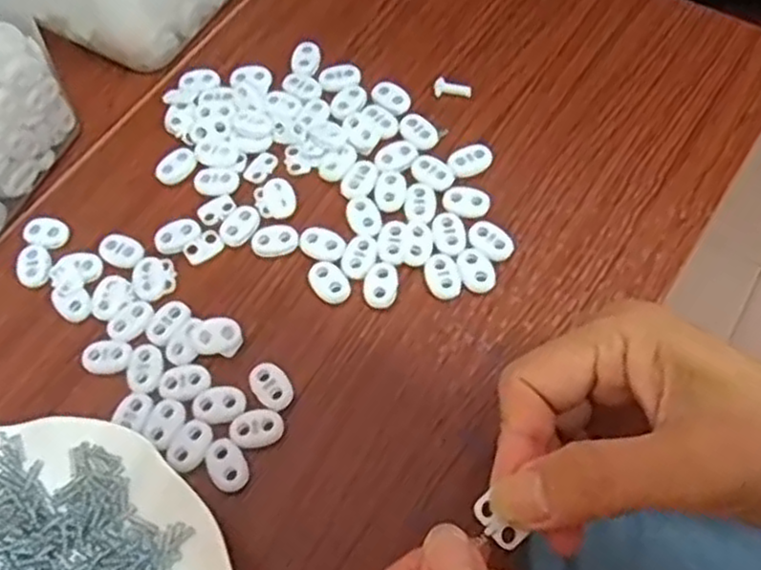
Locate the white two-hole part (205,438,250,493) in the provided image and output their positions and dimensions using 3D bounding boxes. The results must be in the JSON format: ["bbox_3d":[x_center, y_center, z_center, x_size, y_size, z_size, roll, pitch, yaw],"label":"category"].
[{"bbox_3d":[-0.064,0.075,0.313,0.015,0.004,0.023,-27,66,-11],"label":"white two-hole part"}]

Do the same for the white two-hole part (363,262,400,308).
[{"bbox_3d":[0.000,-0.001,0.345,0.015,0.004,0.022,3,64,3],"label":"white two-hole part"}]

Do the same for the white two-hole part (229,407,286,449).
[{"bbox_3d":[-0.053,0.061,0.319,0.023,0.004,0.016,-3,64,0],"label":"white two-hole part"}]

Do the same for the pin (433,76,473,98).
[{"bbox_3d":[0.039,-0.104,0.400,0.020,0.006,0.008,14,65,8],"label":"pin"}]

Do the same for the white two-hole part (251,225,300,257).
[{"bbox_3d":[-0.051,-0.022,0.360,0.023,0.004,0.015,-10,64,-3],"label":"white two-hole part"}]

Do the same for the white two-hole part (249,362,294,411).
[{"bbox_3d":[-0.047,0.043,0.327,0.015,0.004,0.023,-36,68,-15],"label":"white two-hole part"}]

